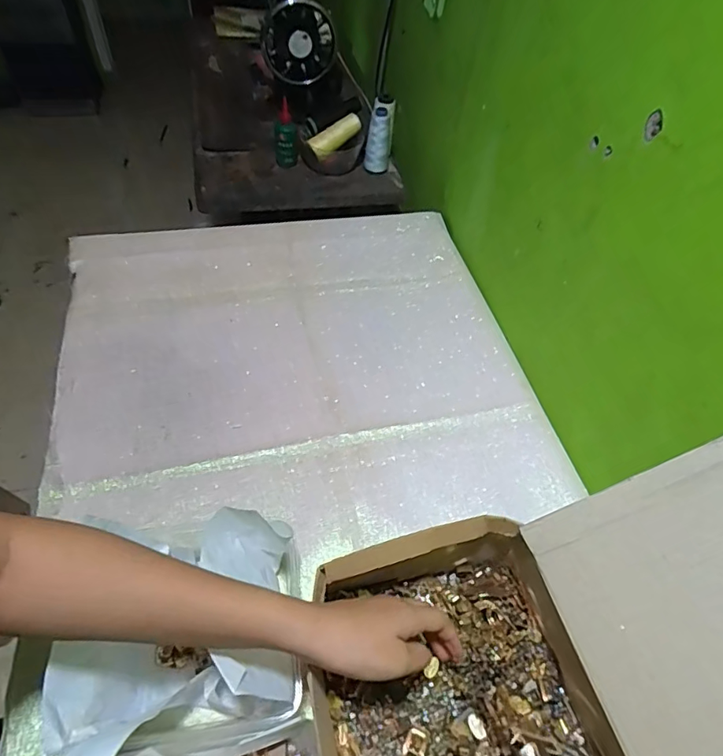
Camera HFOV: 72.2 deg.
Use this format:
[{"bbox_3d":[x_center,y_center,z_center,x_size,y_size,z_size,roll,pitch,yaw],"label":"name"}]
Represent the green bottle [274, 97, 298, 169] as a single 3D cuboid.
[{"bbox_3d":[-0.147,-0.466,0.946,0.045,0.117,0.037,-5,54,-8],"label":"green bottle"}]

